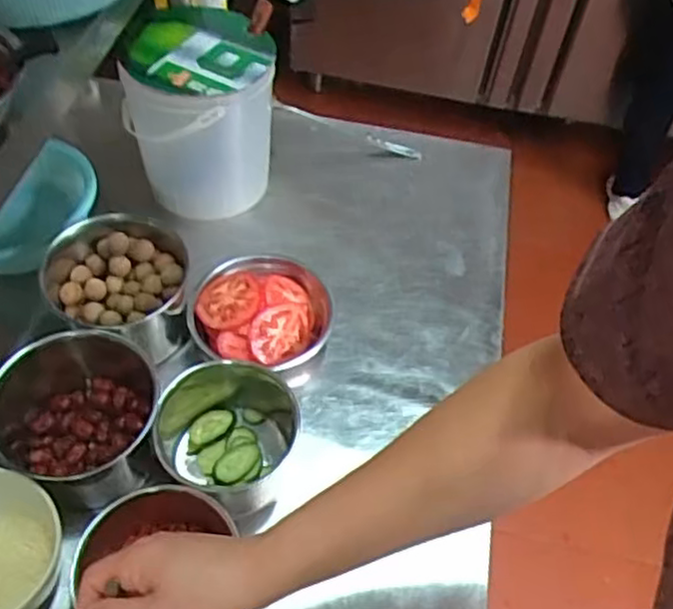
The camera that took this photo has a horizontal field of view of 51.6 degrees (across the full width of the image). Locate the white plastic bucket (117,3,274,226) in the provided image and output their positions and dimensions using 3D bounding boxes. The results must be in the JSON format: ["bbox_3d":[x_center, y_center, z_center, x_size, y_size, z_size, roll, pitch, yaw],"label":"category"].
[{"bbox_3d":[-0.170,-0.237,0.889,0.170,0.211,0.162,2,53,-3],"label":"white plastic bucket"}]

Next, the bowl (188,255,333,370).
[{"bbox_3d":[-0.086,0.003,0.803,0.162,0.055,0.150,-1,53,-6],"label":"bowl"}]

